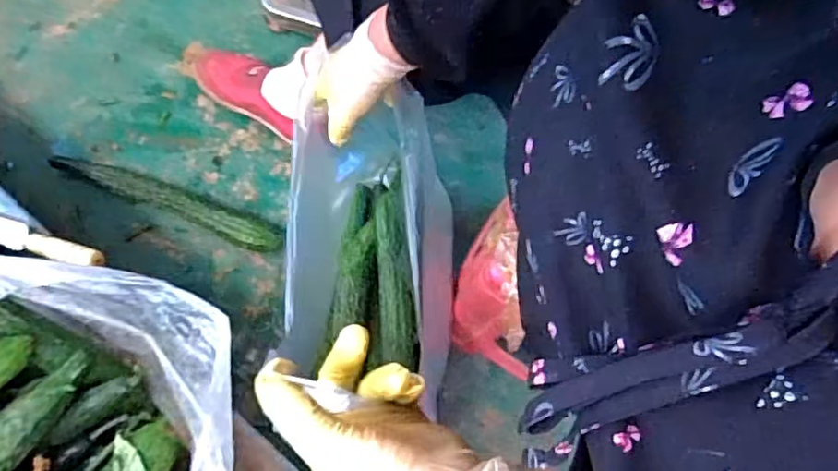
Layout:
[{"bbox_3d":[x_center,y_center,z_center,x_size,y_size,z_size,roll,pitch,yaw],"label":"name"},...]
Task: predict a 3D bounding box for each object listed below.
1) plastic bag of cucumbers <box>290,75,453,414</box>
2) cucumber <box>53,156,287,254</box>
[{"bbox_3d":[-0.061,0.022,0.772,0.181,0.111,0.324,3,71,-1],"label":"plastic bag of cucumbers"},{"bbox_3d":[-0.351,-0.052,0.840,0.348,0.046,0.048,21,72,5],"label":"cucumber"}]

